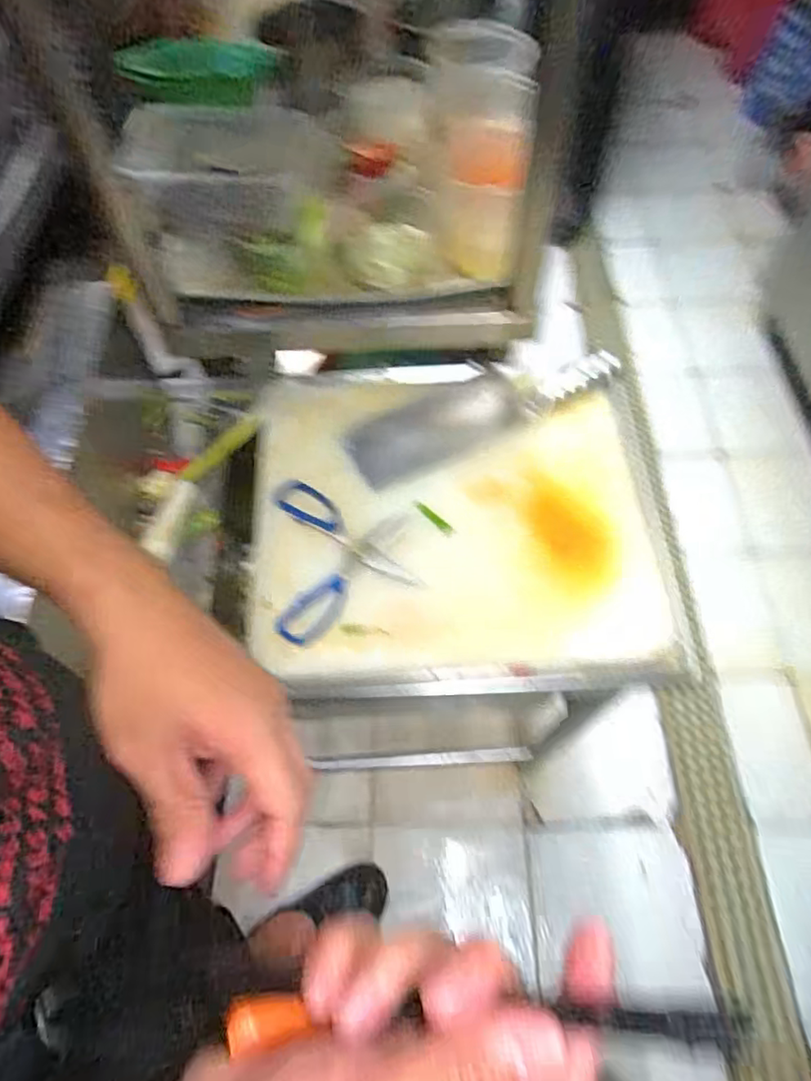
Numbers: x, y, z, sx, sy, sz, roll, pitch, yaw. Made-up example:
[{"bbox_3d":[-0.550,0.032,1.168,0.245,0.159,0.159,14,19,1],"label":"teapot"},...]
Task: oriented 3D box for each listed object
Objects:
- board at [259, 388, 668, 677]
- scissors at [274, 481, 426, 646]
[{"bbox_3d":[0.038,-0.037,0.633,0.384,0.032,0.345,-3,61,0],"label":"board"},{"bbox_3d":[-0.057,0.014,0.605,0.135,0.011,0.173,-7,61,-2],"label":"scissors"}]

